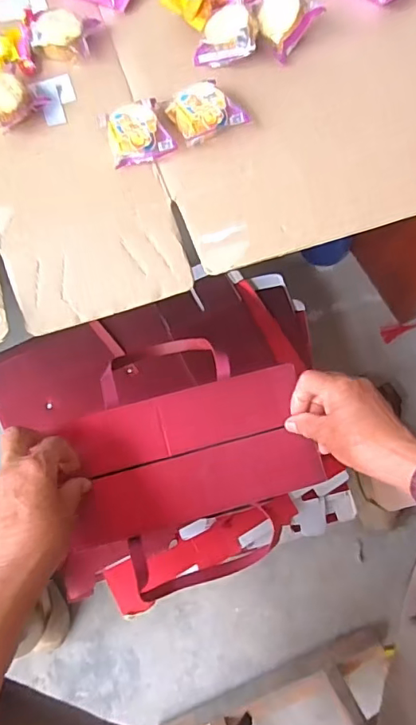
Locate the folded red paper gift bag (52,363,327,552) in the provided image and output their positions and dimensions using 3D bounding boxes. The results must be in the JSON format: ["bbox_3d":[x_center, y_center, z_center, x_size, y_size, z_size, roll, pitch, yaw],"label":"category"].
[{"bbox_3d":[-0.017,0.088,0.486,0.231,0.031,0.119,-14,74,-5],"label":"folded red paper gift bag"}]

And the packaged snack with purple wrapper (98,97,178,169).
[{"bbox_3d":[-0.058,-0.188,0.409,0.049,0.021,0.047,-19,75,-7],"label":"packaged snack with purple wrapper"}]

